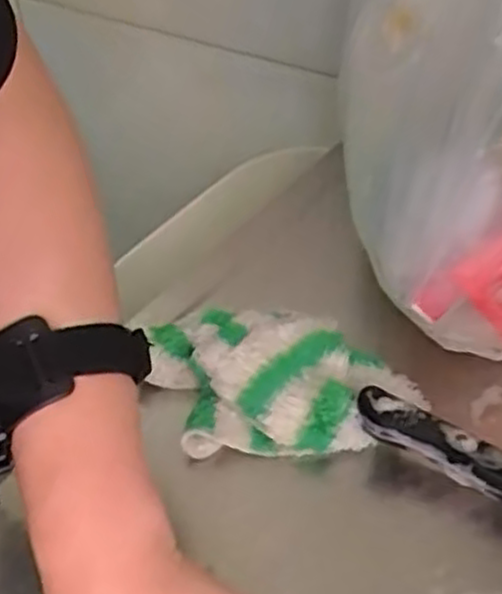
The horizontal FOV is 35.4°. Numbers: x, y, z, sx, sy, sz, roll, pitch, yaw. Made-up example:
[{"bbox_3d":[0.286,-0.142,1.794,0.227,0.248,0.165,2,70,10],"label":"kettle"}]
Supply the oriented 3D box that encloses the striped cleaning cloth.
[{"bbox_3d":[0.013,0.046,0.406,0.136,0.035,0.074,2,43,9],"label":"striped cleaning cloth"}]

